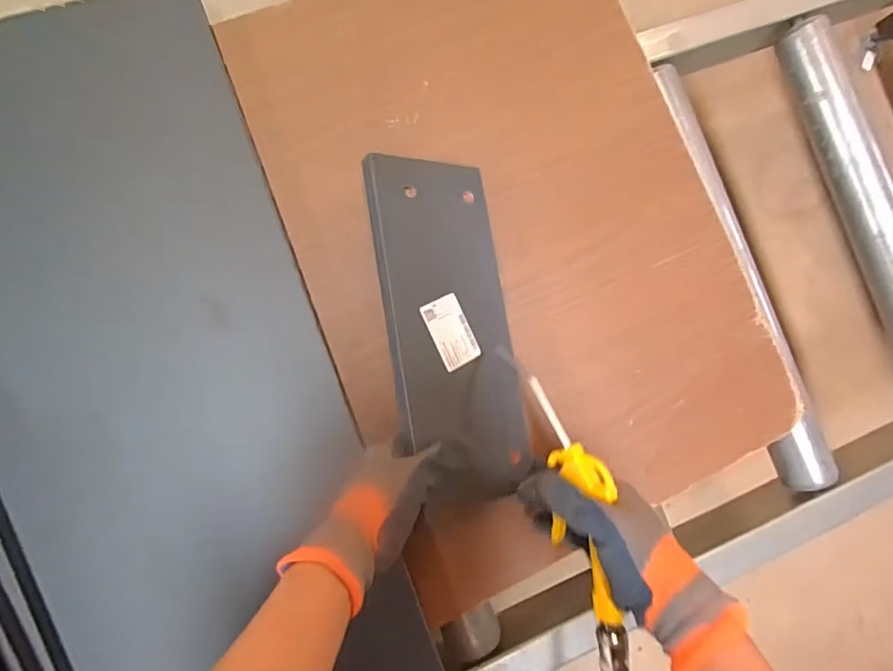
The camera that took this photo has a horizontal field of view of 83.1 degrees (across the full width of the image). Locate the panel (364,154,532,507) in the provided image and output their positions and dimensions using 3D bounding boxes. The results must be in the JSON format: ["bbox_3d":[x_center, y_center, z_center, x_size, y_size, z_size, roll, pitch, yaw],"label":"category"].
[{"bbox_3d":[0.008,-0.013,0.442,0.120,0.017,0.296,-5,81,-32],"label":"panel"}]

